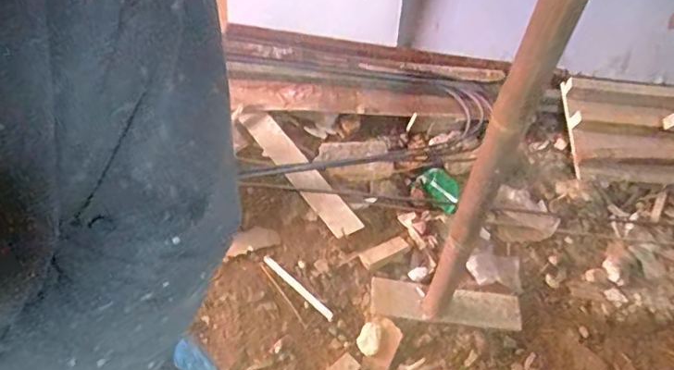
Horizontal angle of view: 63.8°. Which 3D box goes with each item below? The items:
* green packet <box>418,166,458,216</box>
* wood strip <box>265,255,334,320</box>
[{"bbox_3d":[0.320,0.015,1.664,0.104,0.040,0.166,-23,61,-19],"label":"green packet"},{"bbox_3d":[-0.104,0.266,1.417,0.244,0.011,0.020,40,61,20],"label":"wood strip"}]

